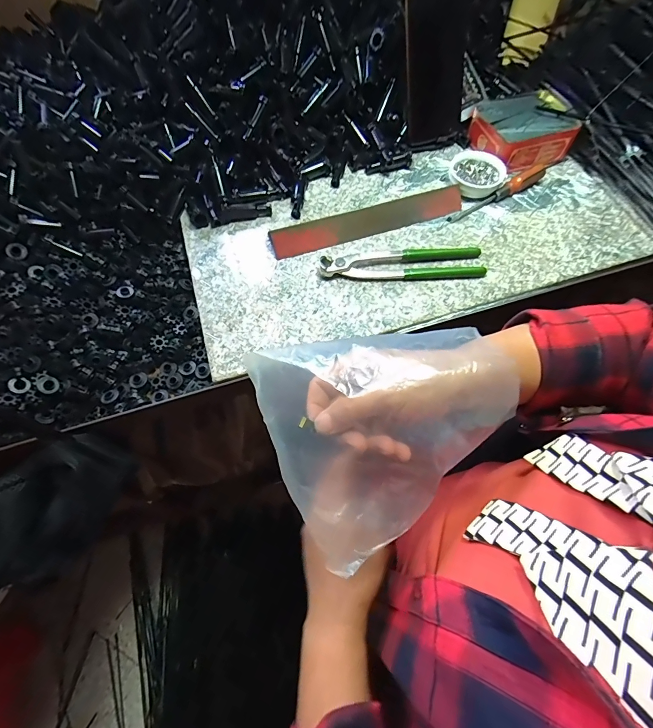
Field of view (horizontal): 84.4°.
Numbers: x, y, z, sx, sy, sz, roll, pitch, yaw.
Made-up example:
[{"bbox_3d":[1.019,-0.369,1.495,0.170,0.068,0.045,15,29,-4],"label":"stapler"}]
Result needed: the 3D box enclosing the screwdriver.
[{"bbox_3d":[0.233,-0.233,0.486,0.153,0.024,0.017,-25,66,-10],"label":"screwdriver"}]

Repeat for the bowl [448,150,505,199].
[{"bbox_3d":[0.205,-0.257,0.496,0.072,0.027,0.066,-1,64,1],"label":"bowl"}]

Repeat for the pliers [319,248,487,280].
[{"bbox_3d":[0.092,-0.125,0.443,0.195,0.016,0.045,2,64,3],"label":"pliers"}]

